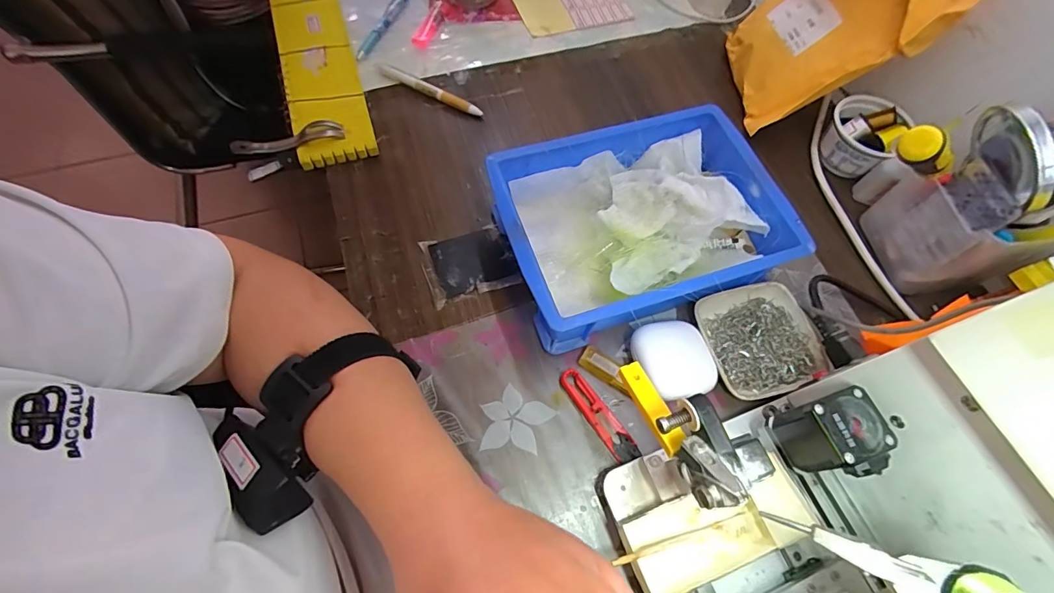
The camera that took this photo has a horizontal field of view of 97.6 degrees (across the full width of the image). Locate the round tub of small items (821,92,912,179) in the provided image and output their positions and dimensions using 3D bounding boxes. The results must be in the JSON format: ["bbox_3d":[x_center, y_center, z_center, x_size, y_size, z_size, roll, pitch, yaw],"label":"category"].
[{"bbox_3d":[0.363,-0.175,0.509,0.067,0.058,0.069,1,65,-2],"label":"round tub of small items"}]

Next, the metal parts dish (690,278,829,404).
[{"bbox_3d":[0.205,0.039,0.413,0.099,0.022,0.097,-12,66,-8],"label":"metal parts dish"}]

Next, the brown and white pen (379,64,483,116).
[{"bbox_3d":[-0.113,-0.241,0.538,0.137,0.014,0.016,26,66,9],"label":"brown and white pen"}]

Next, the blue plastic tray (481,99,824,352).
[{"bbox_3d":[0.106,-0.067,0.429,0.240,0.075,0.174,-17,67,-11],"label":"blue plastic tray"}]

